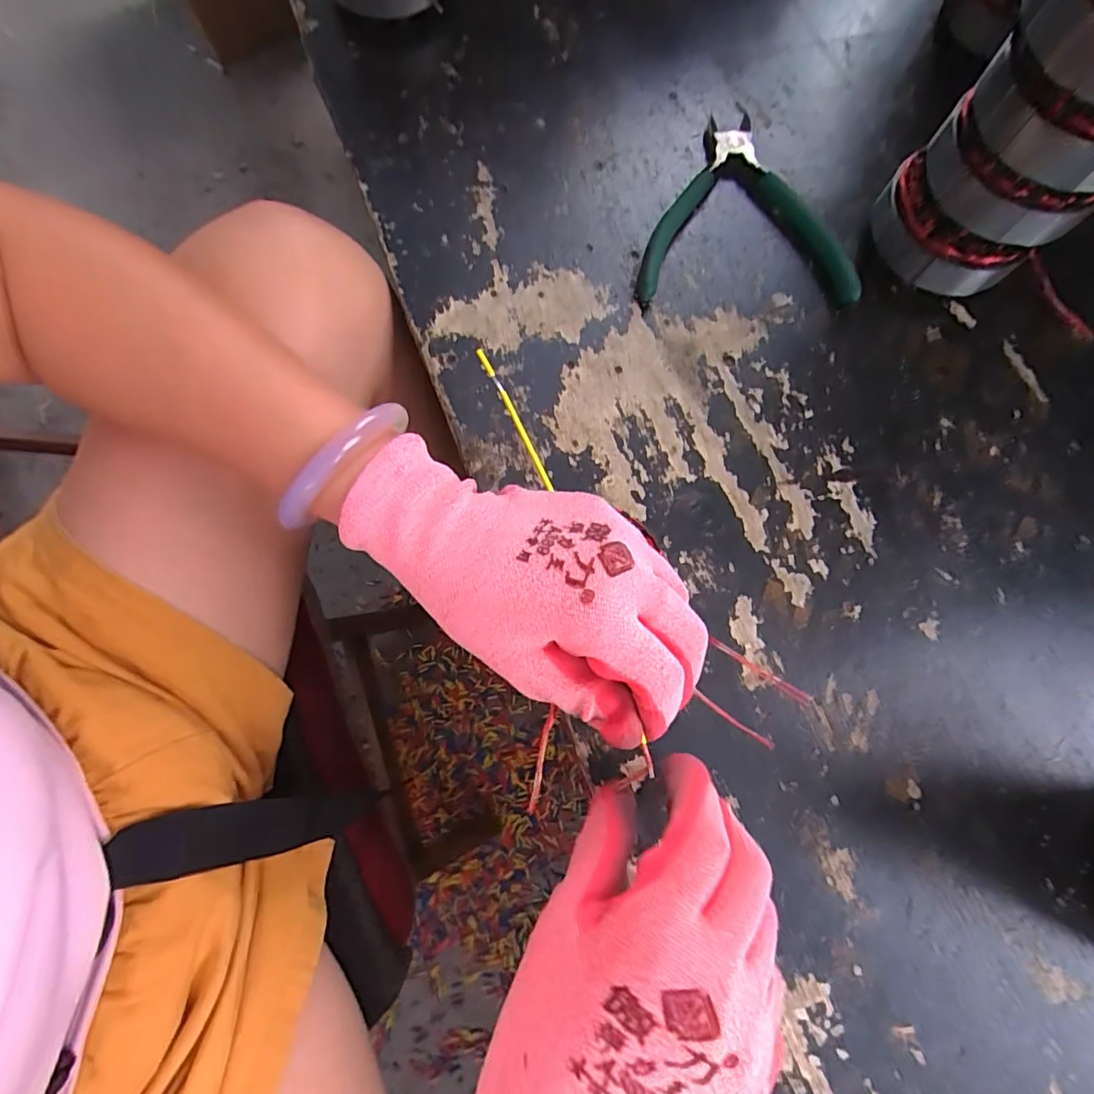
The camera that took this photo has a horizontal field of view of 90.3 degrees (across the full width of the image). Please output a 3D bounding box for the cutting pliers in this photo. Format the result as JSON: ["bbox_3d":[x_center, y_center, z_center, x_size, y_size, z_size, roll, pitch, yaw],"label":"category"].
[{"bbox_3d":[0.124,-0.216,0.345,0.135,0.013,0.134,0,75,-1],"label":"cutting pliers"}]

